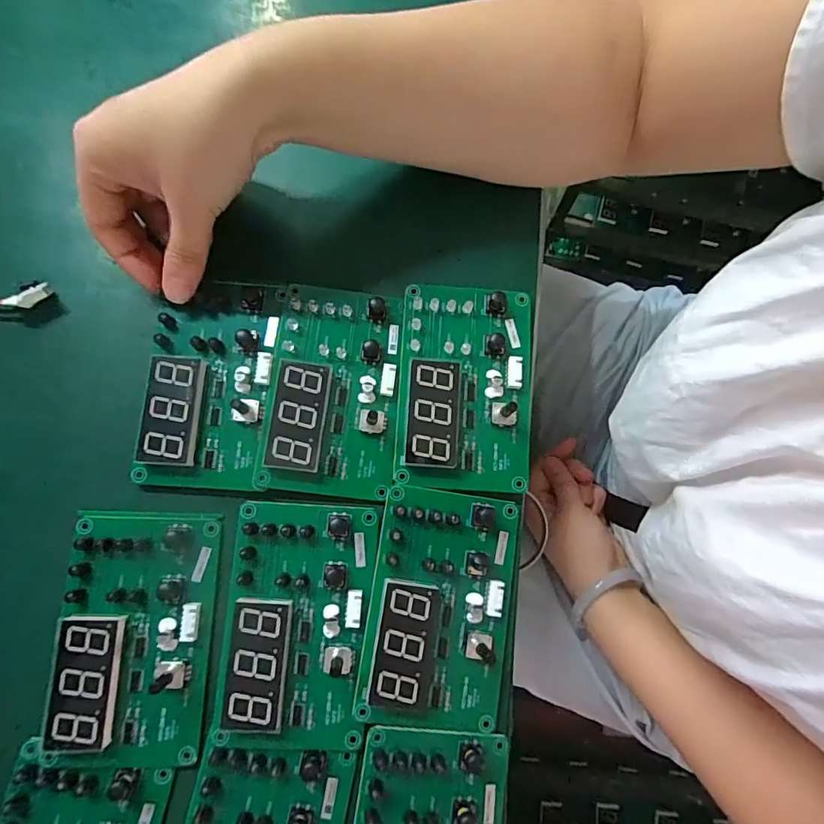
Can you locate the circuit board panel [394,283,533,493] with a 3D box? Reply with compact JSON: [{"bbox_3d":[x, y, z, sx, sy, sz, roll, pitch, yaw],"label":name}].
[{"bbox_3d":[0.032,-0.018,0.280,0.076,0.011,0.119,3,80,-1],"label":"circuit board panel"}]

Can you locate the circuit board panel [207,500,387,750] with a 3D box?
[{"bbox_3d":[-0.060,0.109,0.253,0.074,0.014,0.120,4,80,0],"label":"circuit board panel"}]

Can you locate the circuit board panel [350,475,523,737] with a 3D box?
[{"bbox_3d":[0.016,0.103,0.259,0.074,0.019,0.119,9,80,1],"label":"circuit board panel"}]

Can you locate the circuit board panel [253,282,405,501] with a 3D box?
[{"bbox_3d":[-0.044,-0.015,0.276,0.072,0.011,0.120,5,80,0],"label":"circuit board panel"}]

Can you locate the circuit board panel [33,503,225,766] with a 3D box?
[{"bbox_3d":[-0.143,0.115,0.250,0.073,0.015,0.121,1,80,-1],"label":"circuit board panel"}]

